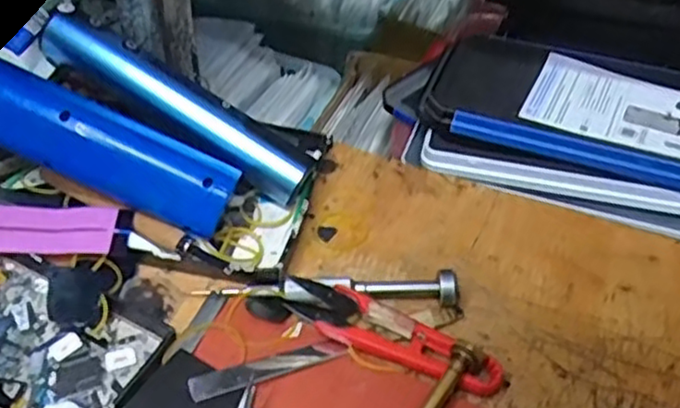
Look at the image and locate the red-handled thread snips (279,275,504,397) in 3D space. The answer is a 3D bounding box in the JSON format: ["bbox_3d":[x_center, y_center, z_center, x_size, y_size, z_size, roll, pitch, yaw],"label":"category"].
[{"bbox_3d":[0.023,0.058,0.311,0.099,0.014,0.025,19,47,15],"label":"red-handled thread snips"}]

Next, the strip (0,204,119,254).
[{"bbox_3d":[-0.157,0.011,0.333,0.098,0.004,0.027,1,54,-2],"label":"strip"}]

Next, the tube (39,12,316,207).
[{"bbox_3d":[-0.083,-0.050,0.361,0.148,0.025,0.022,31,48,-1],"label":"tube"}]

